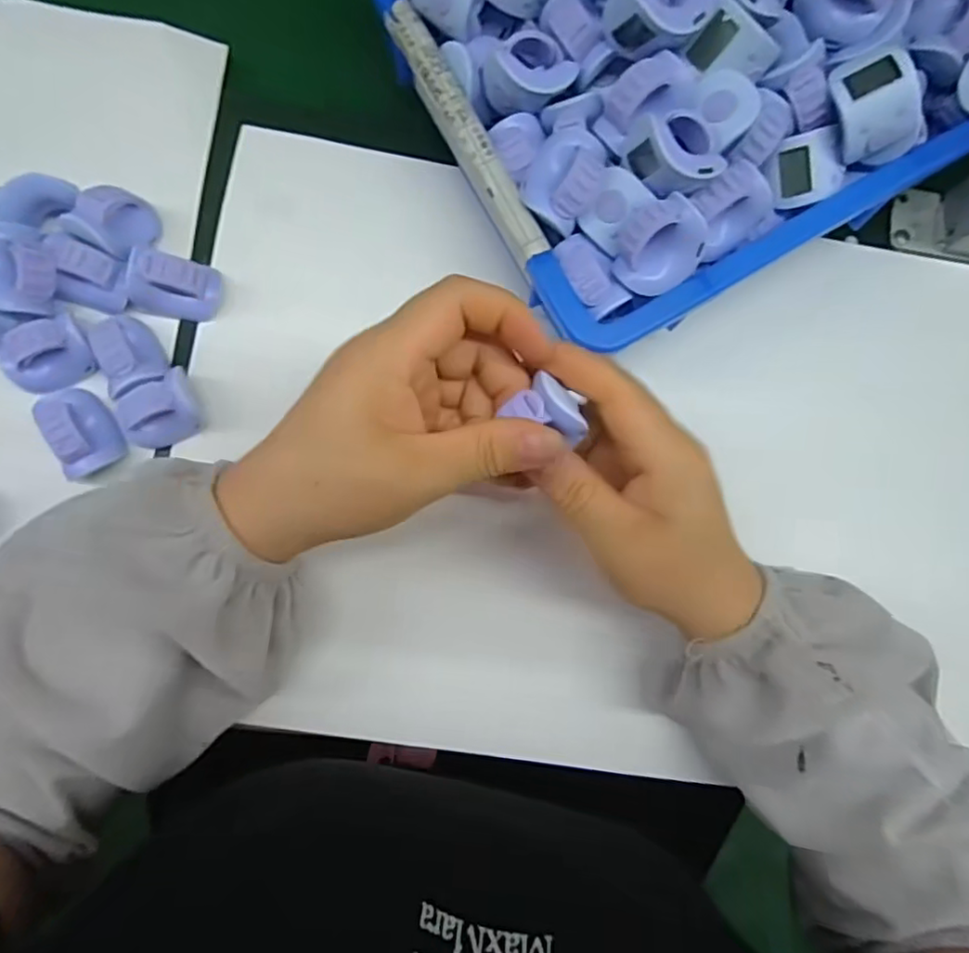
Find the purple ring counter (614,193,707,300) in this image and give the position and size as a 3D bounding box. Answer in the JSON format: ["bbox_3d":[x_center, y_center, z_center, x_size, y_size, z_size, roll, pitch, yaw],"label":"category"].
[{"bbox_3d":[0.078,-0.104,0.271,0.038,0.026,0.038,7,122,-3],"label":"purple ring counter"}]

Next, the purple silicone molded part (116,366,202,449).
[{"bbox_3d":[-0.158,-0.032,0.295,0.037,0.024,0.028,-20,84,-7],"label":"purple silicone molded part"}]

